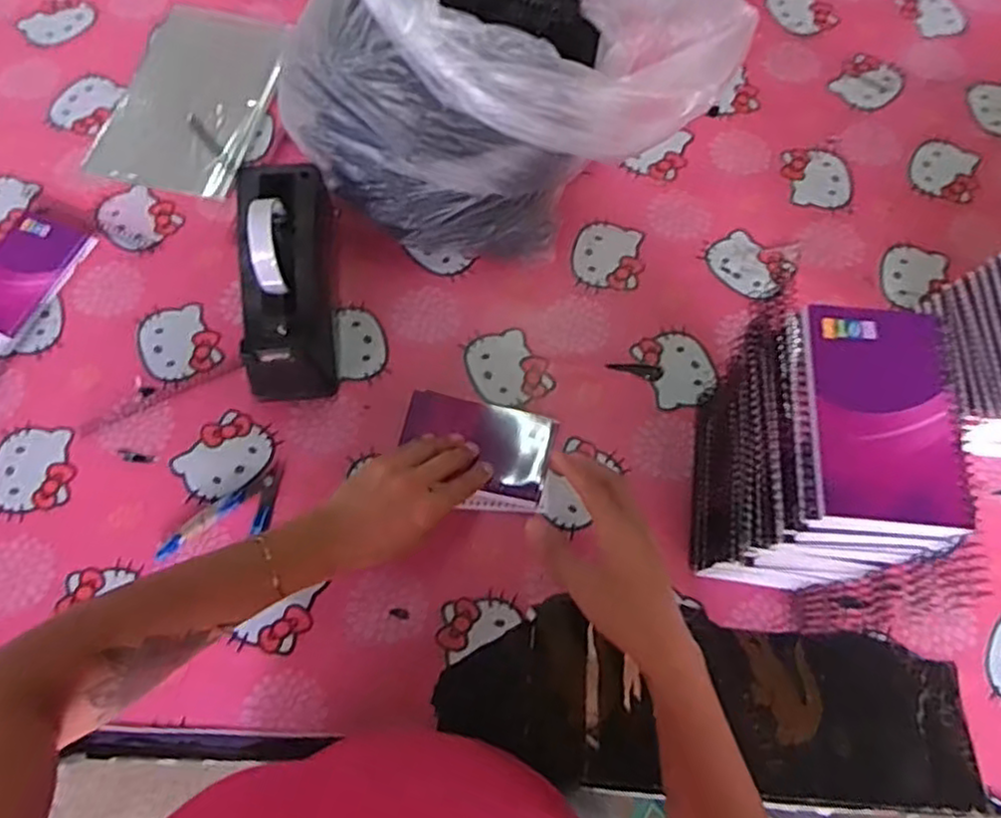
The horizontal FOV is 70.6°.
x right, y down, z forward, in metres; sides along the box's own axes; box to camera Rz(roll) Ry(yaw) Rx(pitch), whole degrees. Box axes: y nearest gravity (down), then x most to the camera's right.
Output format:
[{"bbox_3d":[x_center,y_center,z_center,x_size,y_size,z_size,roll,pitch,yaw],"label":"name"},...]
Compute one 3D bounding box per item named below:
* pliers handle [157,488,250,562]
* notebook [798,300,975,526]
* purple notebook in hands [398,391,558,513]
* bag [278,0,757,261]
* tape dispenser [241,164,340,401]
[{"bbox_3d":[-0.256,0.097,0.607,0.086,0.011,0.015,-38,73,-14],"label":"pliers handle"},{"bbox_3d":[0.211,0.002,0.395,0.082,0.013,0.124,6,68,2],"label":"notebook"},{"bbox_3d":[-0.021,0.039,0.652,0.138,0.019,0.096,13,67,-1],"label":"purple notebook in hands"},{"bbox_3d":[0.015,-0.319,0.677,0.332,0.218,0.362,35,72,13],"label":"bag"},{"bbox_3d":[-0.193,-0.116,0.639,0.077,0.117,0.206,-3,68,-1],"label":"tape dispenser"}]

